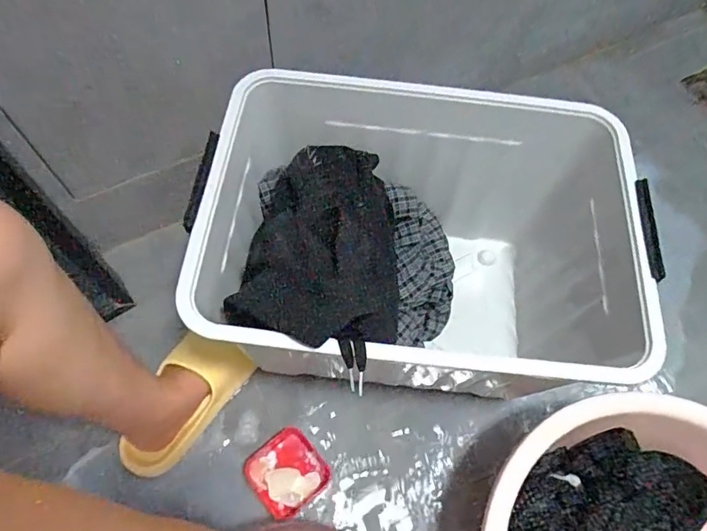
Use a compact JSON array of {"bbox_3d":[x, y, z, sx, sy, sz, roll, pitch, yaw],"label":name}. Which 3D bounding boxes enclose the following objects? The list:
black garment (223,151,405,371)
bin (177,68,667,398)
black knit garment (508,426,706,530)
[{"bbox_3d":[-0.027,-0.017,0.640,0.207,0.150,0.204,16,65,5],"label":"black garment"},{"bbox_3d":[0.072,0.001,0.636,0.443,0.302,0.320,6,65,0],"label":"bin"},{"bbox_3d":[0.291,0.287,0.572,0.231,0.056,0.157,-19,67,-11],"label":"black knit garment"}]

